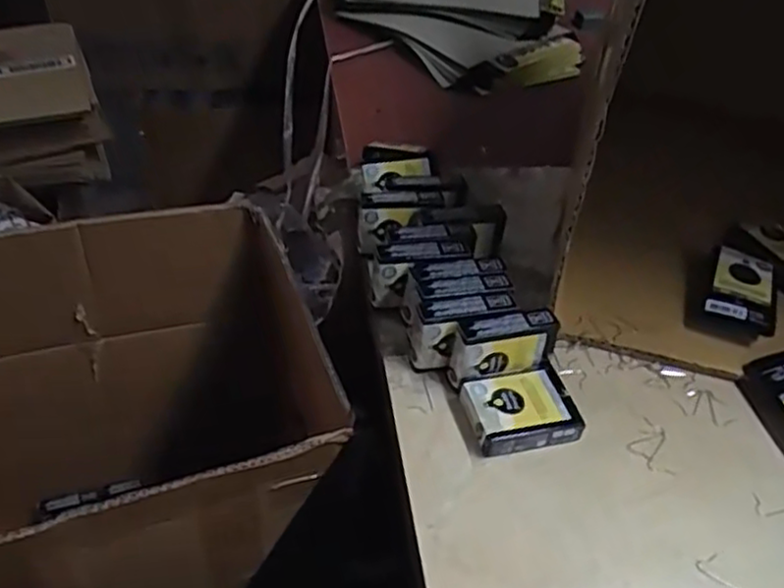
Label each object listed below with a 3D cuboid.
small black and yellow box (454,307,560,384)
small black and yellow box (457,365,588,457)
[{"bbox_3d":[0.080,0.038,0.506,0.073,0.045,0.021,-9,42,-14],"label":"small black and yellow box"},{"bbox_3d":[0.089,0.082,0.493,0.076,0.025,0.057,-10,43,-15],"label":"small black and yellow box"}]

